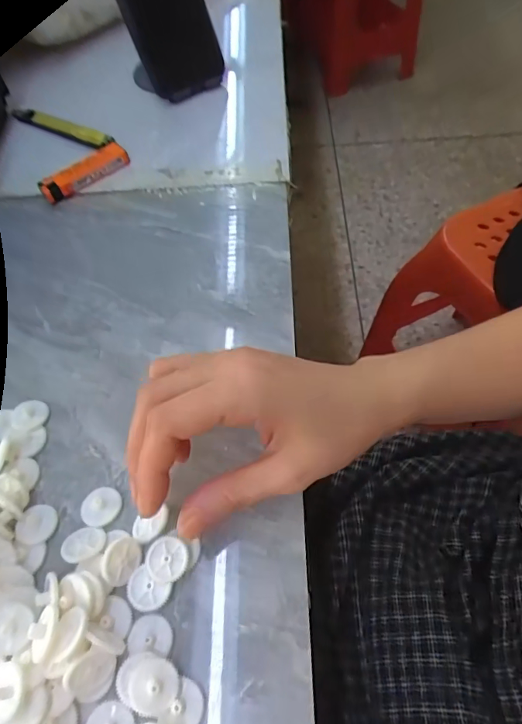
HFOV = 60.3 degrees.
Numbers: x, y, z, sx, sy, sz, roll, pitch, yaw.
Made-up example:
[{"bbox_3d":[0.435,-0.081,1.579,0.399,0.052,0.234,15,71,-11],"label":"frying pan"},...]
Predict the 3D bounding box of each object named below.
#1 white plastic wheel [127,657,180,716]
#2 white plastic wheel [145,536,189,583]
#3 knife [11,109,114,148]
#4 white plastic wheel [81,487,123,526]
[{"bbox_3d":[-0.048,0.146,0.203,0.021,0.006,0.020,-1,58,2],"label":"white plastic wheel"},{"bbox_3d":[-0.048,0.100,0.228,0.022,0.005,0.021,-1,58,2],"label":"white plastic wheel"},{"bbox_3d":[-0.192,-0.227,0.433,0.121,0.010,0.010,25,63,17],"label":"knife"},{"bbox_3d":[-0.089,0.080,0.250,0.022,0.006,0.021,-1,58,2],"label":"white plastic wheel"}]

